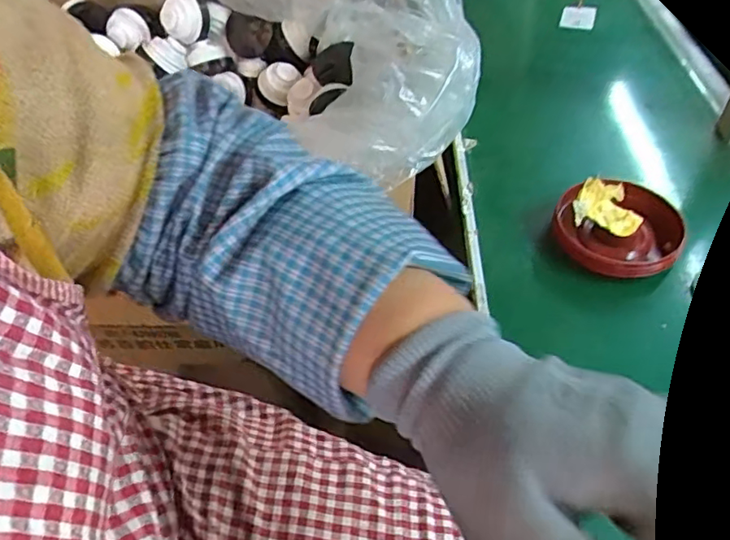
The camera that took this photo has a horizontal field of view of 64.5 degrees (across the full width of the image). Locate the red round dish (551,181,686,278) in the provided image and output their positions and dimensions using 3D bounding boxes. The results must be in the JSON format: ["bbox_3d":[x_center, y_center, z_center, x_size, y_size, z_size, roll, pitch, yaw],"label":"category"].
[{"bbox_3d":[0.261,-0.049,0.597,0.127,0.050,0.115,24,55,25],"label":"red round dish"}]

